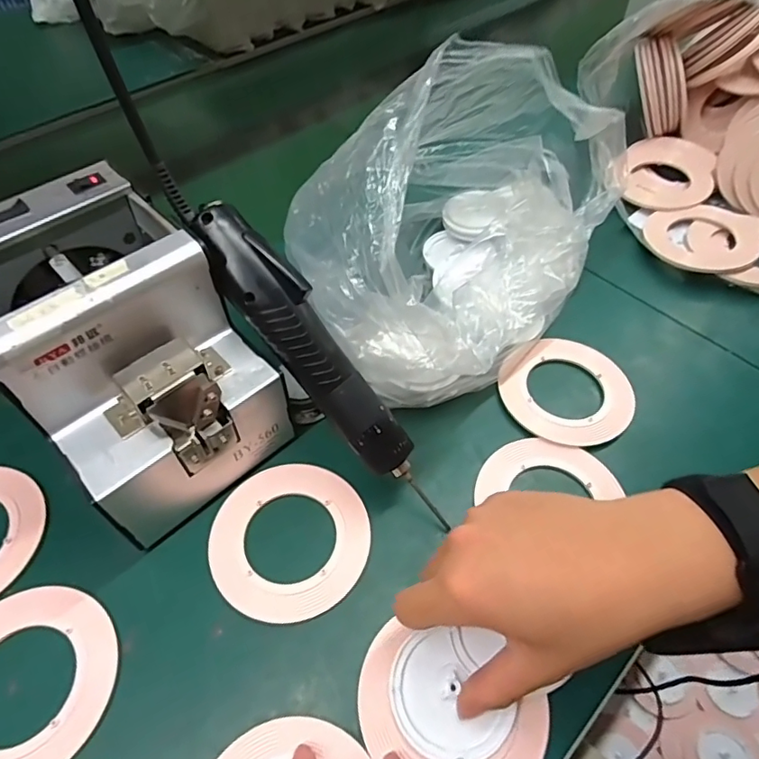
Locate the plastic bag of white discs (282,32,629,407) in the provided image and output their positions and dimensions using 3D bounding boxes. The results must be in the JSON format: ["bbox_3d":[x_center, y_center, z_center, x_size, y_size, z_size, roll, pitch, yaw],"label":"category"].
[{"bbox_3d":[0.064,-0.123,0.390,0.191,0.192,0.278,21,56,14],"label":"plastic bag of white discs"}]

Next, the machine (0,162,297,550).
[{"bbox_3d":[-0.161,-0.015,0.338,0.125,0.147,0.169,-36,62,-23],"label":"machine"}]

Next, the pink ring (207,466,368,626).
[{"bbox_3d":[-0.058,0.102,0.342,0.103,0.004,0.098,0,53,0],"label":"pink ring"}]

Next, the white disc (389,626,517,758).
[{"bbox_3d":[0.039,0.171,0.283,0.063,0.014,0.062,1,56,-1],"label":"white disc"}]

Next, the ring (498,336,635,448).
[{"bbox_3d":[0.148,0.007,0.411,0.101,0.007,0.097,0,53,0],"label":"ring"}]

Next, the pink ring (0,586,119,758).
[{"bbox_3d":[-0.201,0.168,0.291,0.099,0.007,0.098,0,53,0],"label":"pink ring"}]

